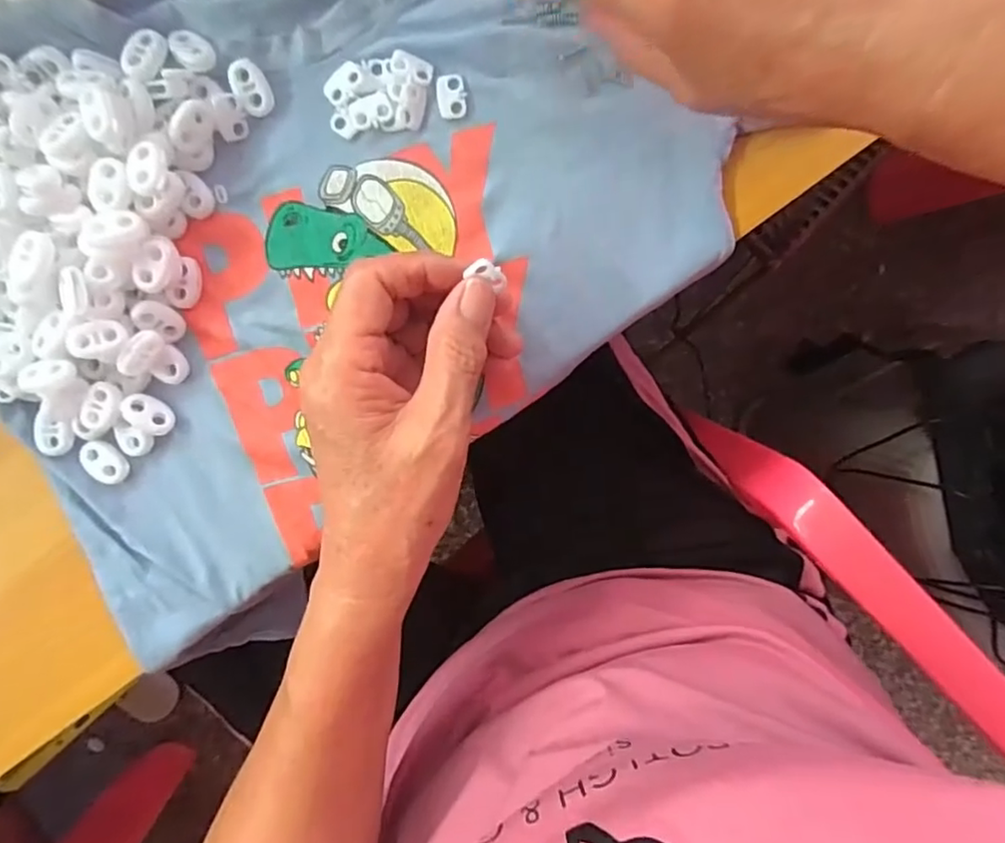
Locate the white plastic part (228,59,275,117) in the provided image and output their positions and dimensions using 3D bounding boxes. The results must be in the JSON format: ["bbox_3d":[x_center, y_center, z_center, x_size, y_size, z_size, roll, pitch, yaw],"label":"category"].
[{"bbox_3d":[-0.109,-0.145,0.267,0.014,0.008,0.021,-30,96,1],"label":"white plastic part"}]

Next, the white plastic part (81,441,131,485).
[{"bbox_3d":[-0.183,0.019,0.281,0.015,0.004,0.022,-44,96,2],"label":"white plastic part"}]

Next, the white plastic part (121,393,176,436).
[{"bbox_3d":[-0.162,-0.004,0.281,0.022,0.005,0.015,42,64,-24],"label":"white plastic part"}]

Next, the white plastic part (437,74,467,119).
[{"bbox_3d":[-0.023,-0.145,0.273,0.013,0.004,0.019,-5,96,-2],"label":"white plastic part"}]

